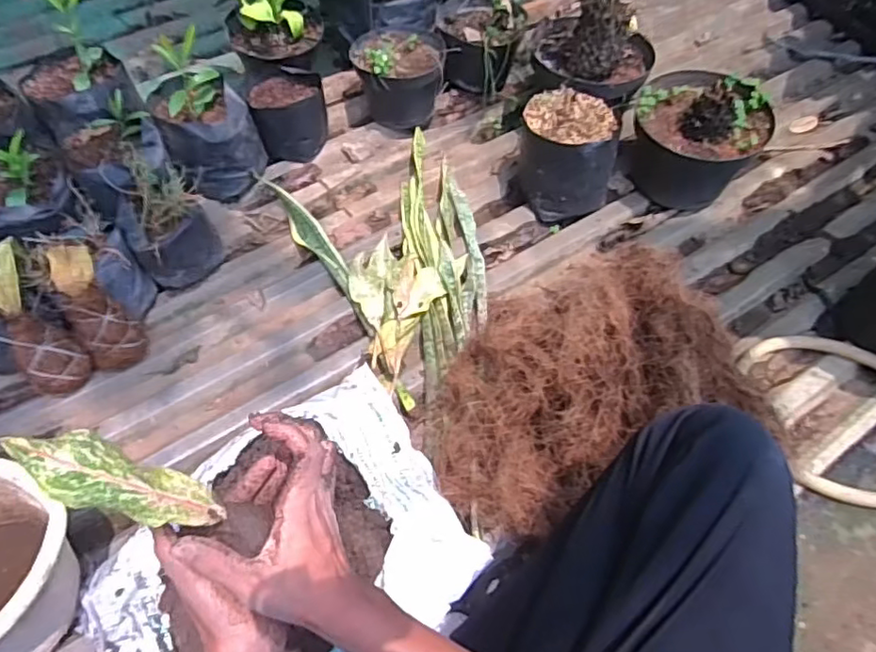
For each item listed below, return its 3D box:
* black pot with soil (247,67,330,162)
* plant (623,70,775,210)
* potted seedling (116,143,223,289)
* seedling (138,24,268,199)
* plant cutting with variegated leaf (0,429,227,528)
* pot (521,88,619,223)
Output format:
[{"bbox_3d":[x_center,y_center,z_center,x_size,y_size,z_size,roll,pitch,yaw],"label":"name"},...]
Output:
[{"bbox_3d":[-0.267,-0.380,1.104,0.129,0.109,0.105,-6,60,-10],"label":"black pot with soil"},{"bbox_3d":[0.439,-0.322,1.061,0.214,0.184,0.181,29,60,11],"label":"plant"},{"bbox_3d":[-0.420,-0.165,0.948,0.123,0.144,0.168,-17,62,-16],"label":"potted seedling"},{"bbox_3d":[-0.388,-0.345,1.019,0.153,0.195,0.236,-20,63,-17],"label":"seedling"},{"bbox_3d":[-0.201,0.100,0.390,0.011,0.140,0.041,-17,51,34],"label":"plant cutting with variegated leaf"},{"bbox_3d":[0.213,-0.286,1.033,0.143,0.157,0.158,-20,63,-17],"label":"pot"}]

